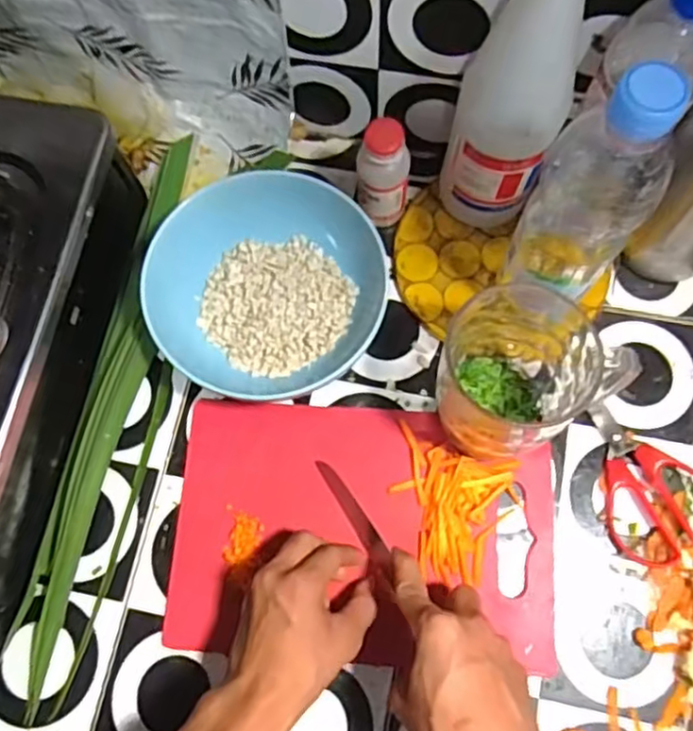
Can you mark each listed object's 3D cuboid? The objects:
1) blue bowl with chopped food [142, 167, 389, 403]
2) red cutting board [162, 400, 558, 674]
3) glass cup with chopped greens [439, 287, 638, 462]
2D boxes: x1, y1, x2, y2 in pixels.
[{"bbox_3d":[-0.056,-0.055,0.496,0.169,0.079,0.158,0,73,2],"label":"blue bowl with chopped food"},{"bbox_3d":[0.013,0.120,0.485,0.274,0.013,0.177,4,74,3],"label":"red cutting board"},{"bbox_3d":[0.118,0.004,0.451,0.085,0.113,0.094,-33,75,-8],"label":"glass cup with chopped greens"}]

